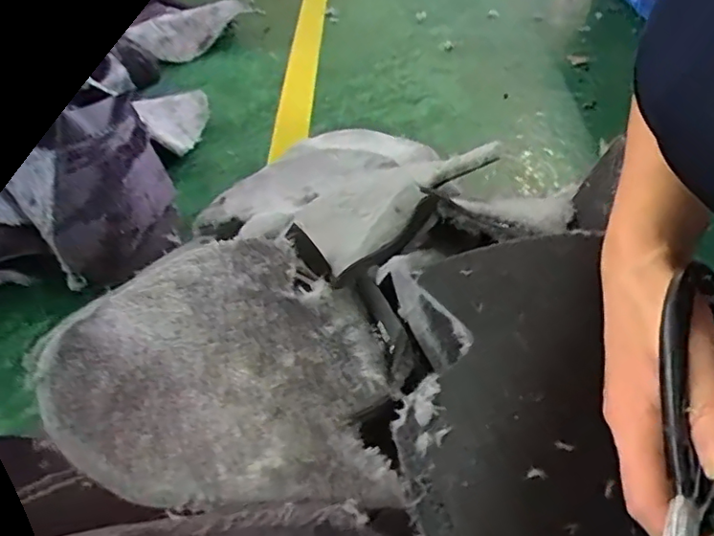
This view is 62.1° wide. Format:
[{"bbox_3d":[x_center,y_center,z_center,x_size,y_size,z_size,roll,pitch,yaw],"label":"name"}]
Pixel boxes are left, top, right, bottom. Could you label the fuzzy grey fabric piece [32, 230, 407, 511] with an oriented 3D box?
[{"bbox_3d":[-0.078,0.041,0.360,0.180,0.048,0.209,-5,42,1],"label":"fuzzy grey fabric piece"}]

